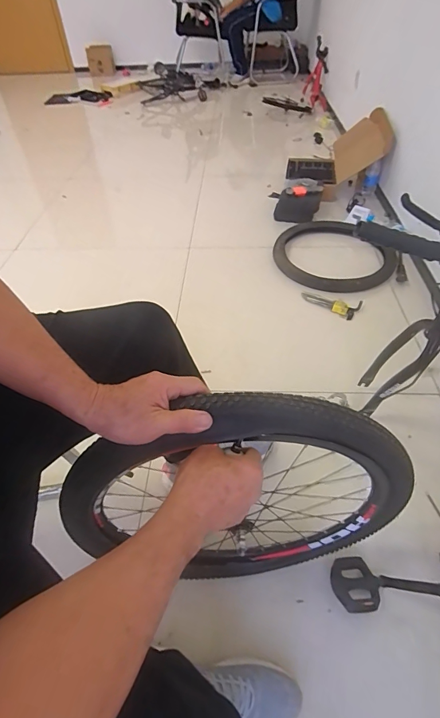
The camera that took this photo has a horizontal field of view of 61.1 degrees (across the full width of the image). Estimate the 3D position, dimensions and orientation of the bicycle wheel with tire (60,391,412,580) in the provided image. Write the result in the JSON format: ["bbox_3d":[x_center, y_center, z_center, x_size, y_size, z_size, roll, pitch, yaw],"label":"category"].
[{"bbox_3d":[0.025,0.231,0.576,0.493,0.496,0.063,-2,46,0],"label":"bicycle wheel with tire"}]

